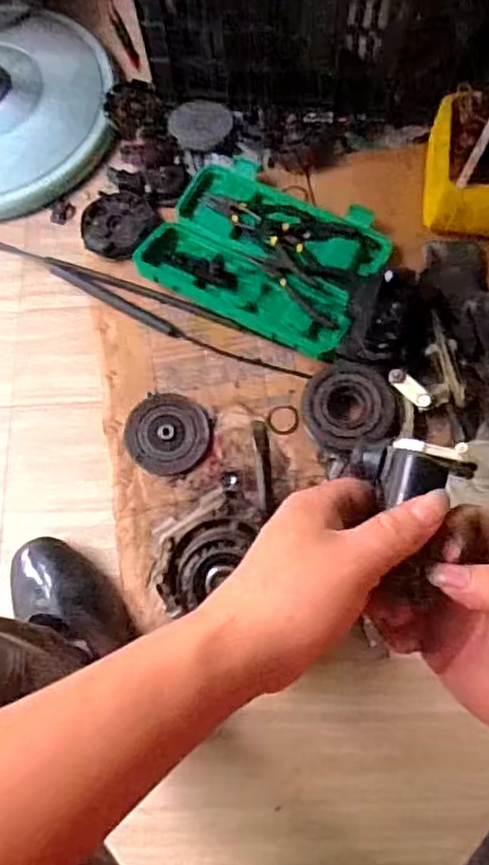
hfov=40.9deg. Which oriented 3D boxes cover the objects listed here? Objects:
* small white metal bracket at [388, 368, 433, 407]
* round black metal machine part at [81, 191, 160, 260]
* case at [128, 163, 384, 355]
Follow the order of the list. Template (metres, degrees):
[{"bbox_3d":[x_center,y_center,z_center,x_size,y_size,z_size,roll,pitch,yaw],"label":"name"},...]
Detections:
[{"bbox_3d":[0.205,-0.055,0.809,0.061,0.007,0.025,37,77,13],"label":"small white metal bracket"},{"bbox_3d":[-0.179,-0.298,0.932,0.106,0.023,0.100,-1,72,2],"label":"round black metal machine part"},{"bbox_3d":[0.028,-0.248,0.897,0.302,0.054,0.226,30,75,11],"label":"case"}]

